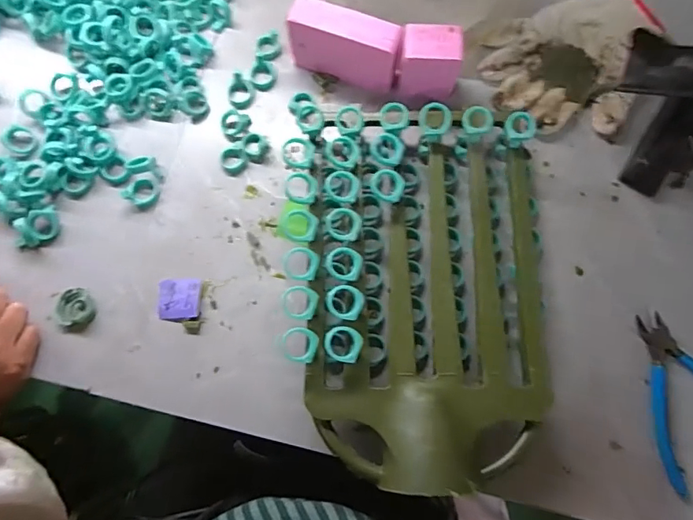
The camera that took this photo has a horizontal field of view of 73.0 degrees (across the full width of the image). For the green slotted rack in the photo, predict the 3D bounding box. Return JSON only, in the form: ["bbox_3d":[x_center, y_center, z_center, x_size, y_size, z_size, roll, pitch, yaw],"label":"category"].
[{"bbox_3d":[0.065,0.020,0.411,0.212,0.069,0.321,2,77,0],"label":"green slotted rack"}]

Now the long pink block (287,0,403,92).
[{"bbox_3d":[-0.002,-0.211,0.463,0.105,0.076,0.033,23,78,5],"label":"long pink block"}]

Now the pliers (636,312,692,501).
[{"bbox_3d":[0.311,0.120,0.412,0.094,0.021,0.148,-9,77,-2],"label":"pliers"}]

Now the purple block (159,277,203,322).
[{"bbox_3d":[-0.155,0.036,0.437,0.038,0.005,0.040,-3,77,-1],"label":"purple block"}]

